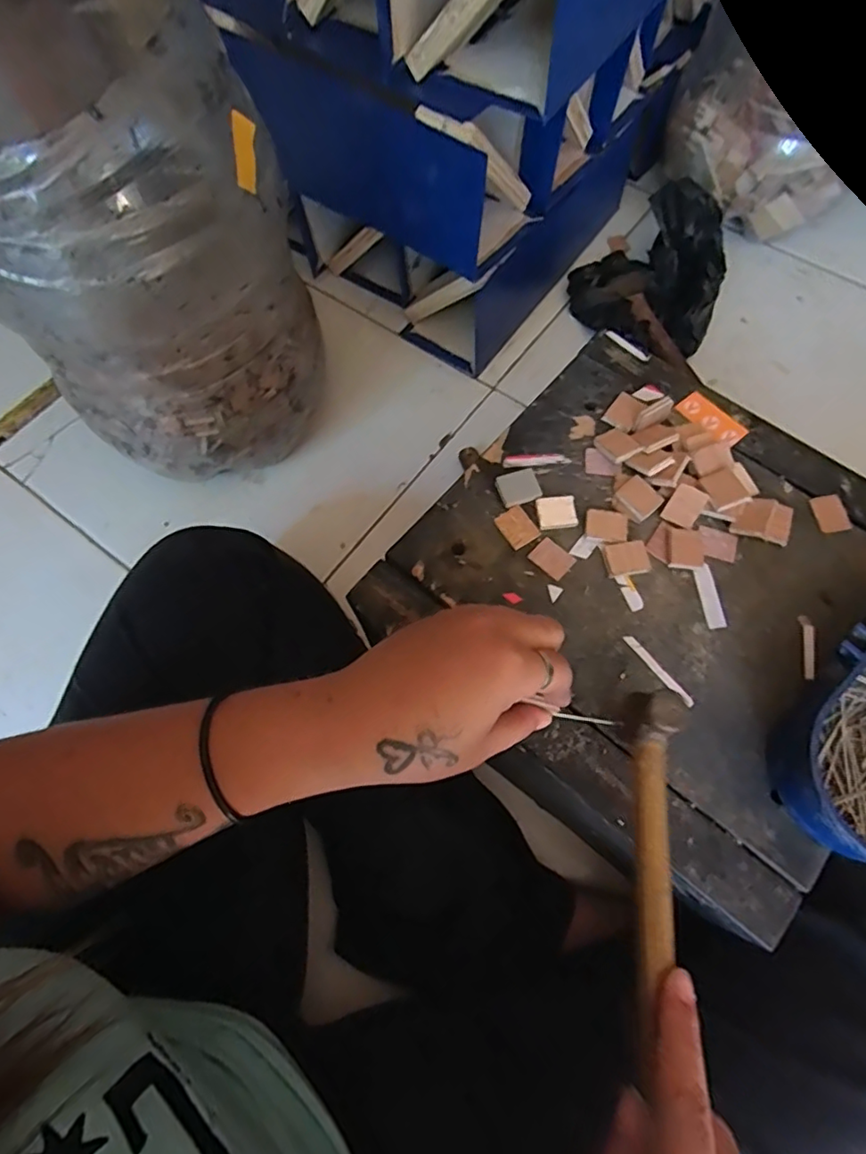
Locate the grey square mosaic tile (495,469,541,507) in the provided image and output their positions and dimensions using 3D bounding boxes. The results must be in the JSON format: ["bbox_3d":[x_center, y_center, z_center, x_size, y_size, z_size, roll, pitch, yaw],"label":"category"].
[{"bbox_3d":[0.054,-0.056,0.357,0.026,0.008,0.021,-17,69,-6],"label":"grey square mosaic tile"}]

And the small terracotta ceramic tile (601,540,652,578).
[{"bbox_3d":[0.116,-0.011,0.337,0.025,0.004,0.020,-7,68,-2],"label":"small terracotta ceramic tile"}]

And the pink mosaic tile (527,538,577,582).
[{"bbox_3d":[0.073,-0.012,0.342,0.024,0.004,0.019,41,74,15],"label":"pink mosaic tile"}]

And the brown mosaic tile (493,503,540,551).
[{"bbox_3d":[0.052,-0.031,0.349,0.020,0.004,0.024,-31,71,-11],"label":"brown mosaic tile"}]

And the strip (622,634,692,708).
[{"bbox_3d":[0.127,0.052,0.316,0.006,0.004,0.049,-38,72,-13],"label":"strip"}]

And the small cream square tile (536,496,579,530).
[{"bbox_3d":[0.077,-0.040,0.351,0.024,0.005,0.021,-6,68,-1],"label":"small cream square tile"}]

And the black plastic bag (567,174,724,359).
[{"bbox_3d":[0.255,-0.352,0.651,0.167,0.081,0.183,28,71,11],"label":"black plastic bag"}]

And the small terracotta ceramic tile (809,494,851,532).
[{"bbox_3d":[0.248,-0.040,0.350,0.021,0.004,0.024,-9,69,-3],"label":"small terracotta ceramic tile"}]

